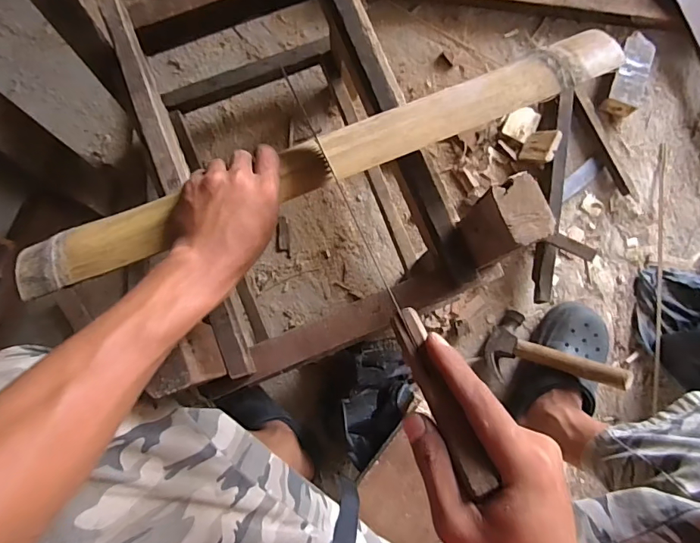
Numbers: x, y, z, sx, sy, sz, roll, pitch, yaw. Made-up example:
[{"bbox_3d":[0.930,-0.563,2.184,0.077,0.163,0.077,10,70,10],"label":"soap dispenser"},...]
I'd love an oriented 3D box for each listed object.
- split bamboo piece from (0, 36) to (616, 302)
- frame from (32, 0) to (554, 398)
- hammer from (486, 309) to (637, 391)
[{"bbox_3d":[-0.018,-0.104,0.409,0.571,0.021,0.048,-22,87,-4],"label":"split bamboo piece"},{"bbox_3d":[-0.060,-0.156,0.575,0.386,0.366,0.487,-23,83,-3],"label":"frame"},{"bbox_3d":[0.315,0.136,0.696,0.040,0.216,0.111,22,85,-41],"label":"hammer"}]

